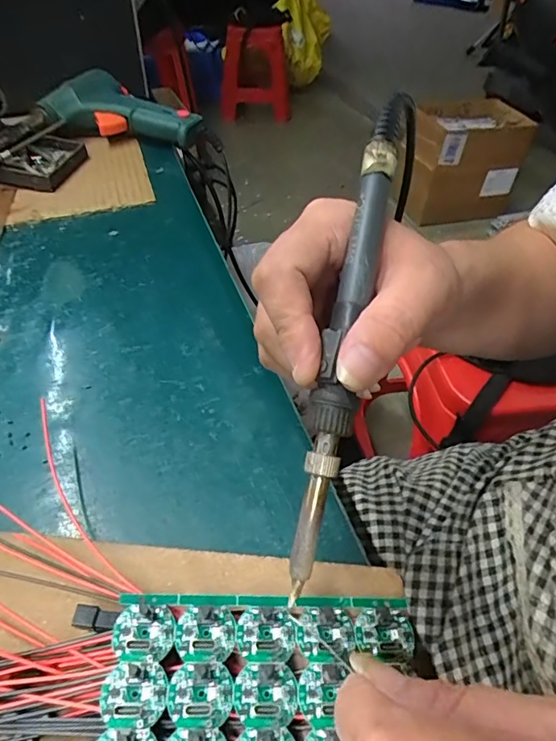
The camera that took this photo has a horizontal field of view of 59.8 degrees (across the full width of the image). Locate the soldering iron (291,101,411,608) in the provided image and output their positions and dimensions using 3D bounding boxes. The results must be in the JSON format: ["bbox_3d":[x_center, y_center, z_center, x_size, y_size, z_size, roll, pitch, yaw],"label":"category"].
[{"bbox_3d":[0.027,-0.017,0.185,0.014,0.013,0.196,11,83,10],"label":"soldering iron"}]

